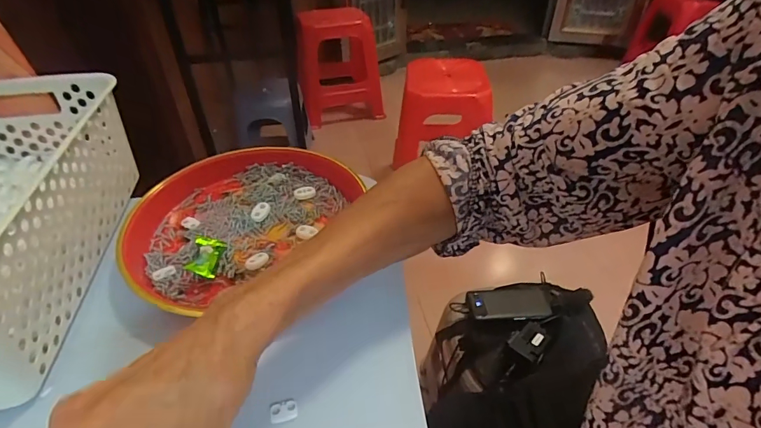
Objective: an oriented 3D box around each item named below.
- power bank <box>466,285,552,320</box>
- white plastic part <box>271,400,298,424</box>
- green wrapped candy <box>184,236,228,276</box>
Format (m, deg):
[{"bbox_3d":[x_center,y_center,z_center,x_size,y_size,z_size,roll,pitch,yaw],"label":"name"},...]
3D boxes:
[{"bbox_3d":[0.247,0.178,0.805,0.150,0.020,0.061,-4,52,4],"label":"power bank"},{"bbox_3d":[-0.065,0.130,0.276,0.017,0.004,0.014,-6,38,-9],"label":"white plastic part"},{"bbox_3d":[-0.154,0.036,0.365,0.021,0.016,0.046,-3,38,-4],"label":"green wrapped candy"}]

